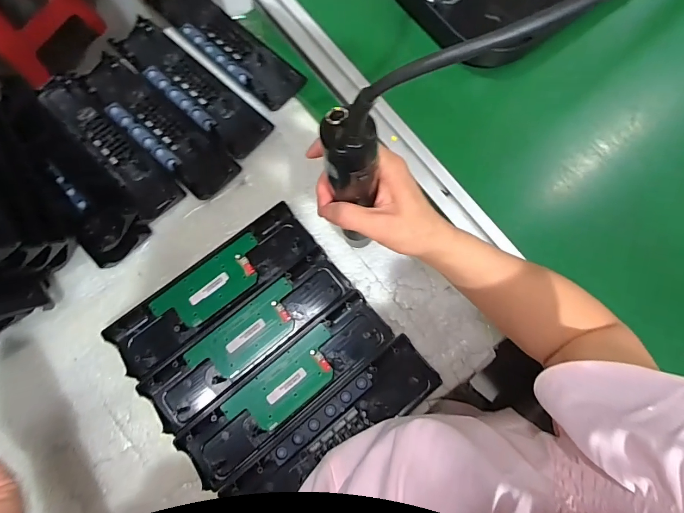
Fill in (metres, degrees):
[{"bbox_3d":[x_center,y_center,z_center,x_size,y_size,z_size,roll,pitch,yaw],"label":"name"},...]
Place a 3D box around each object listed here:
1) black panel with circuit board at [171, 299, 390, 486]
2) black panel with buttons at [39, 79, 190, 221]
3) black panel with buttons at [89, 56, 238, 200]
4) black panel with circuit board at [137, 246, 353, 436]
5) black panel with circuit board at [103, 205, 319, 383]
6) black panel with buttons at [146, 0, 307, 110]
[{"bbox_3d":[-0.054,0.143,0.410,0.243,0.013,0.065,-37,79,-7],"label":"black panel with circuit board"},{"bbox_3d":[-0.288,-0.143,0.472,0.057,0.017,0.237,-42,80,-8],"label":"black panel with buttons"},{"bbox_3d":[-0.231,-0.167,0.482,0.238,0.015,0.069,41,81,9],"label":"black panel with buttons"},{"bbox_3d":[-0.102,0.089,0.421,0.242,0.009,0.065,-38,79,-7],"label":"black panel with circuit board"},{"bbox_3d":[-0.144,0.037,0.435,0.244,0.019,0.070,-37,79,-7],"label":"black panel with circuit board"},{"bbox_3d":[-0.155,-0.288,0.509,0.243,0.014,0.070,42,81,9],"label":"black panel with buttons"}]

